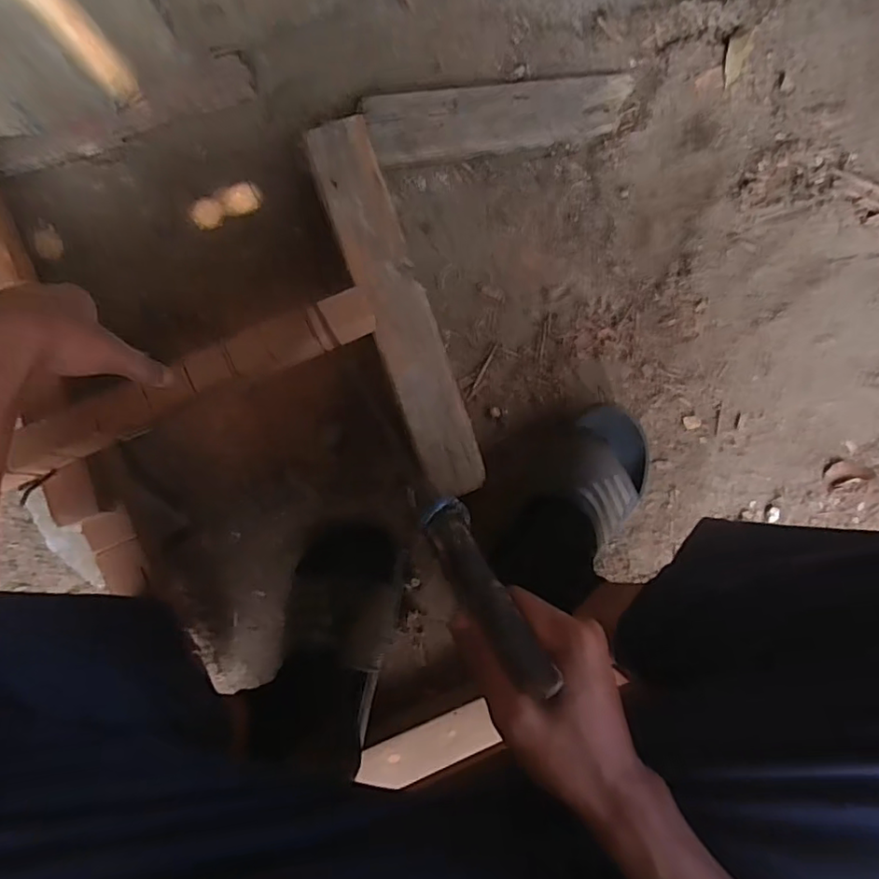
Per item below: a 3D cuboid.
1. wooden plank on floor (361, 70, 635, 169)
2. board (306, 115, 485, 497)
[{"bbox_3d":[0.070,-0.345,0.621,0.291,0.024,0.072,-10,89,-5],"label":"wooden plank on floor"},{"bbox_3d":[-0.035,-0.113,0.501,0.054,0.020,0.332,-19,90,-7],"label":"board"}]

